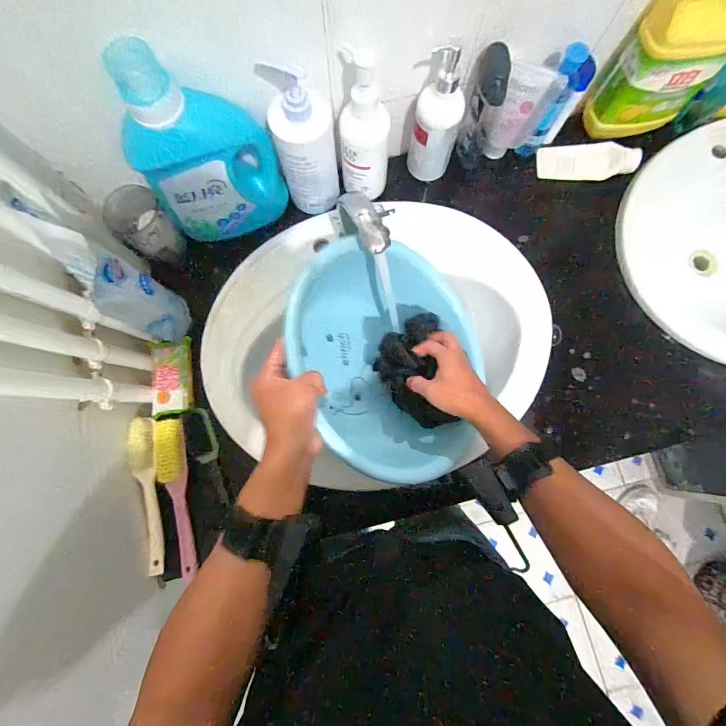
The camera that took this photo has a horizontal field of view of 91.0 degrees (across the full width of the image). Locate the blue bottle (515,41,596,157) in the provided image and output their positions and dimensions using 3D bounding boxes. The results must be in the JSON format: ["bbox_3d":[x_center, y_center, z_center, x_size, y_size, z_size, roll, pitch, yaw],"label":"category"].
[{"bbox_3d":[0.298,-0.397,0.555,0.065,0.163,0.050,2,80,1],"label":"blue bottle"}]

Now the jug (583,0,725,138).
[{"bbox_3d":[0.449,-0.437,0.516,0.144,0.191,0.074,-10,80,-2],"label":"jug"}]

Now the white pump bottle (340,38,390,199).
[{"bbox_3d":[0.005,-0.316,0.509,0.074,0.190,0.060,-1,80,0],"label":"white pump bottle"}]

